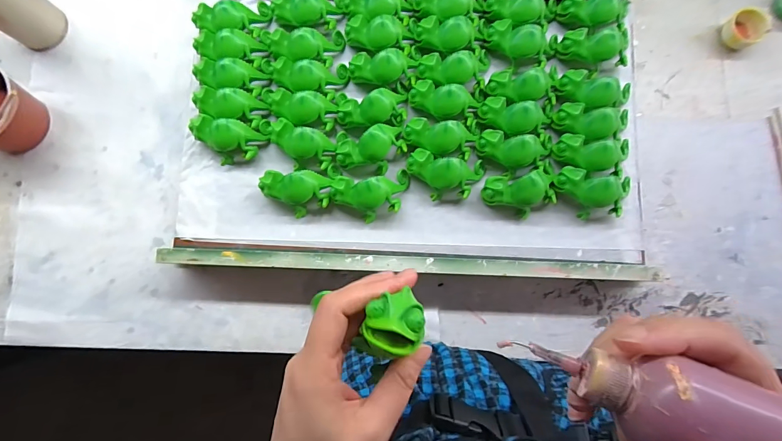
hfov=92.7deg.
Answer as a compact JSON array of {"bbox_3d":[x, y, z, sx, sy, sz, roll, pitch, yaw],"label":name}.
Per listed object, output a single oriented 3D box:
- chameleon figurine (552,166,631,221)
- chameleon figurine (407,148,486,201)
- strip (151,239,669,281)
[{"bbox_3d":[0.255,-0.034,0.461,0.102,0.044,0.059,7,84,1],"label":"chameleon figurine"},{"bbox_3d":[0.069,-0.056,0.462,0.097,0.035,0.054,9,84,1],"label":"chameleon figurine"},{"bbox_3d":[0.017,0.047,0.451,0.558,0.054,0.030,2,84,0],"label":"strip"}]

